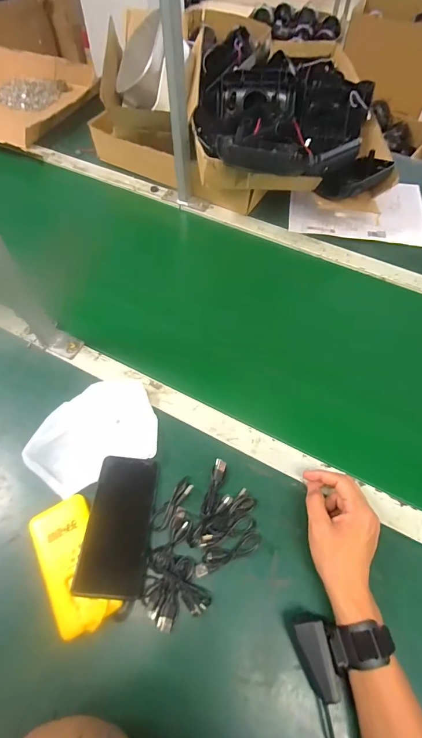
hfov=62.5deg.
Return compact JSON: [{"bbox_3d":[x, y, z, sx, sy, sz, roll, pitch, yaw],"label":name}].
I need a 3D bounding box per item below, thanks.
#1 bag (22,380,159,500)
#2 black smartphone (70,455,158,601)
[{"bbox_3d":[-0.162,0.085,0.483,0.168,0.036,0.124,-25,62,-15],"label":"bag"},{"bbox_3d":[-0.114,0.192,0.438,0.076,0.017,0.160,4,58,2],"label":"black smartphone"}]

